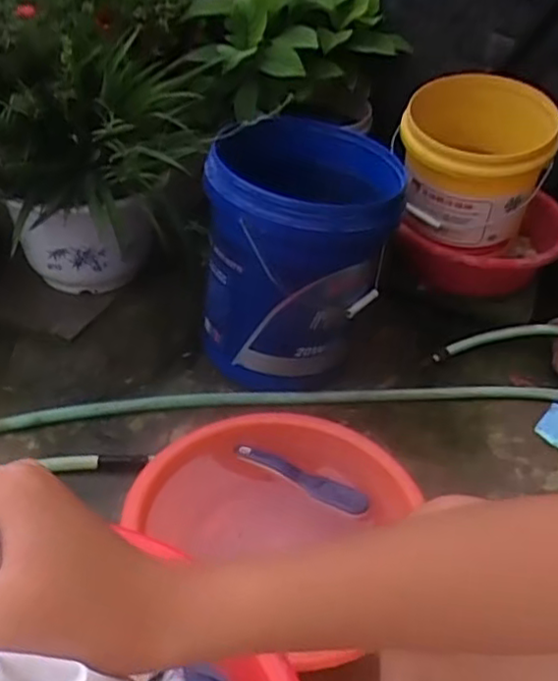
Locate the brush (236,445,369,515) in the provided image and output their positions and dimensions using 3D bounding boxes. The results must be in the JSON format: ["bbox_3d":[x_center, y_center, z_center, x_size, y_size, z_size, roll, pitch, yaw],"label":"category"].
[{"bbox_3d":[0.030,0.187,0.904,0.187,0.021,0.033,21,82,15],"label":"brush"}]

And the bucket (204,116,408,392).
[{"bbox_3d":[0.036,-0.133,1.112,0.278,0.379,0.316,14,38,5],"label":"bucket"}]

